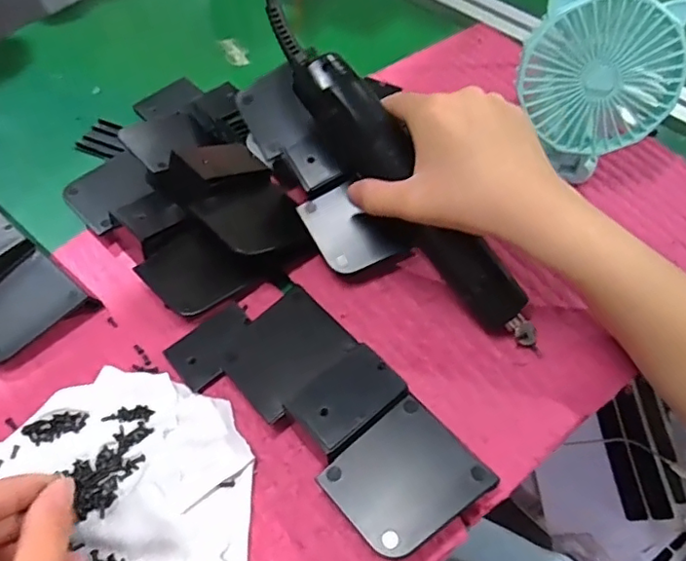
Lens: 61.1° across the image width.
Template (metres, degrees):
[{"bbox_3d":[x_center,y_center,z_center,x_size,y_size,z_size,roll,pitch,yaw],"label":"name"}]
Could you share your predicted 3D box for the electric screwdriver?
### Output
[{"bbox_3d":[0.048,-0.045,0.362,0.035,0.032,0.219,-37,90,-20],"label":"electric screwdriver"}]

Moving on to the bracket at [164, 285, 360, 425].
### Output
[{"bbox_3d":[-0.051,0.042,0.359,0.091,0.012,0.081,-38,64,-20],"label":"bracket"}]

